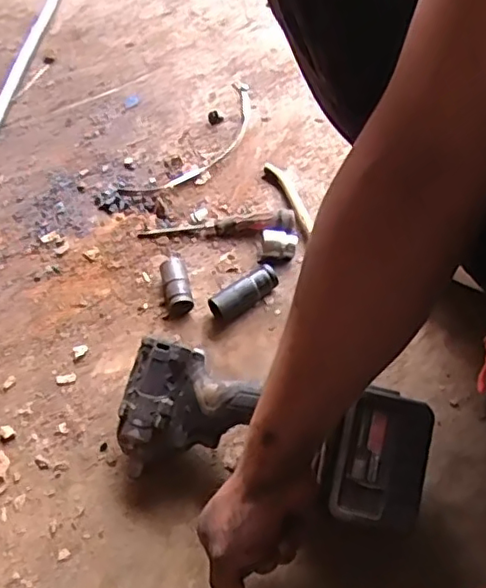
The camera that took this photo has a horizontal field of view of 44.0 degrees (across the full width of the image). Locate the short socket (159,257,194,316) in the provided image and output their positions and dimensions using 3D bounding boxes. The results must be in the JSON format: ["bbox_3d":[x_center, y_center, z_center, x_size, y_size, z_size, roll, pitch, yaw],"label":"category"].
[{"bbox_3d":[-0.077,-0.008,0.686,0.029,0.029,0.065,-13,56,-7],"label":"short socket"}]

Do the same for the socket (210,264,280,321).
[{"bbox_3d":[0.002,0.001,0.679,0.083,0.029,0.025,-31,60,-19],"label":"socket"}]

